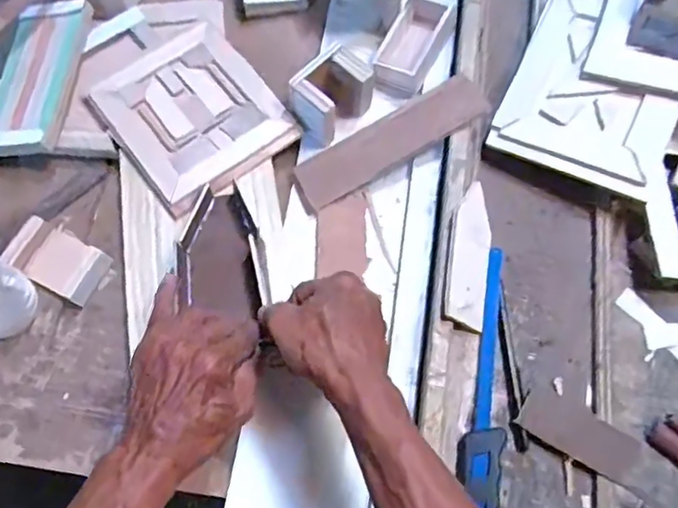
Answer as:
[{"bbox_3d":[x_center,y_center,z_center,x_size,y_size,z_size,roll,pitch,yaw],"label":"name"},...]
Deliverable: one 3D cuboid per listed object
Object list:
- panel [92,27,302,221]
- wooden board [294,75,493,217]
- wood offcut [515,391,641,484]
[{"bbox_3d":[-0.144,-0.139,0.559,0.147,0.016,0.165,-36,73,-12],"label":"panel"},{"bbox_3d":[0.047,-0.106,0.547,0.192,0.013,0.049,-30,74,4],"label":"wooden board"},{"bbox_3d":[0.192,0.145,0.458,0.090,0.008,0.037,28,72,11],"label":"wood offcut"}]

